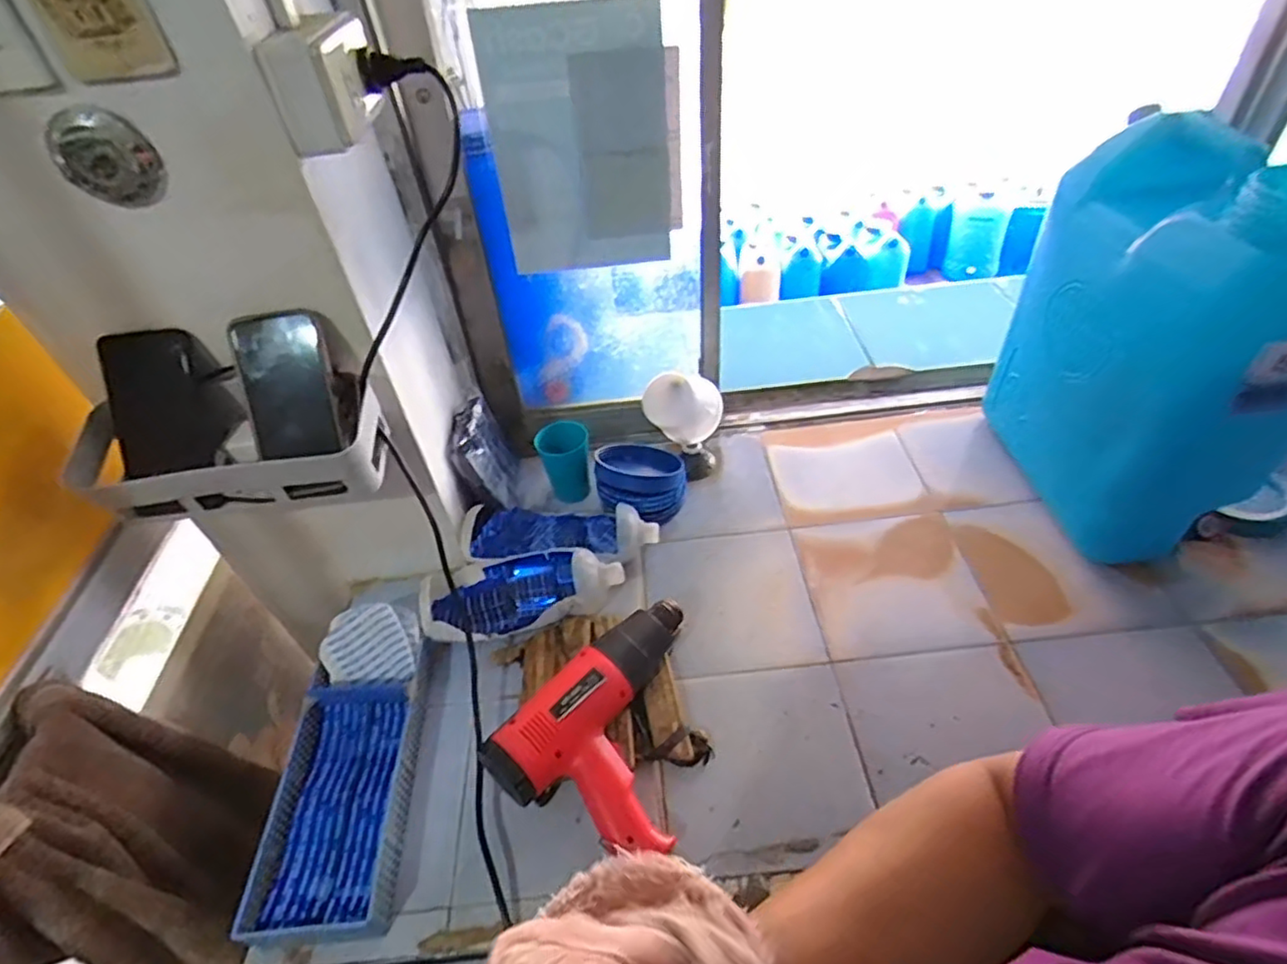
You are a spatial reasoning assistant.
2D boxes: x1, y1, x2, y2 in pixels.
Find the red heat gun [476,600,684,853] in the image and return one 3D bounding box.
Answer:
[{"bbox_3d":[-0.010,0.242,0.654,0.167,0.094,0.244,30,55,31],"label":"red heat gun"}]

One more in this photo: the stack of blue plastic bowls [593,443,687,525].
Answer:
[{"bbox_3d":[-0.001,-0.008,0.915,0.122,0.082,0.128,-8,45,-3],"label":"stack of blue plastic bowls"}]

